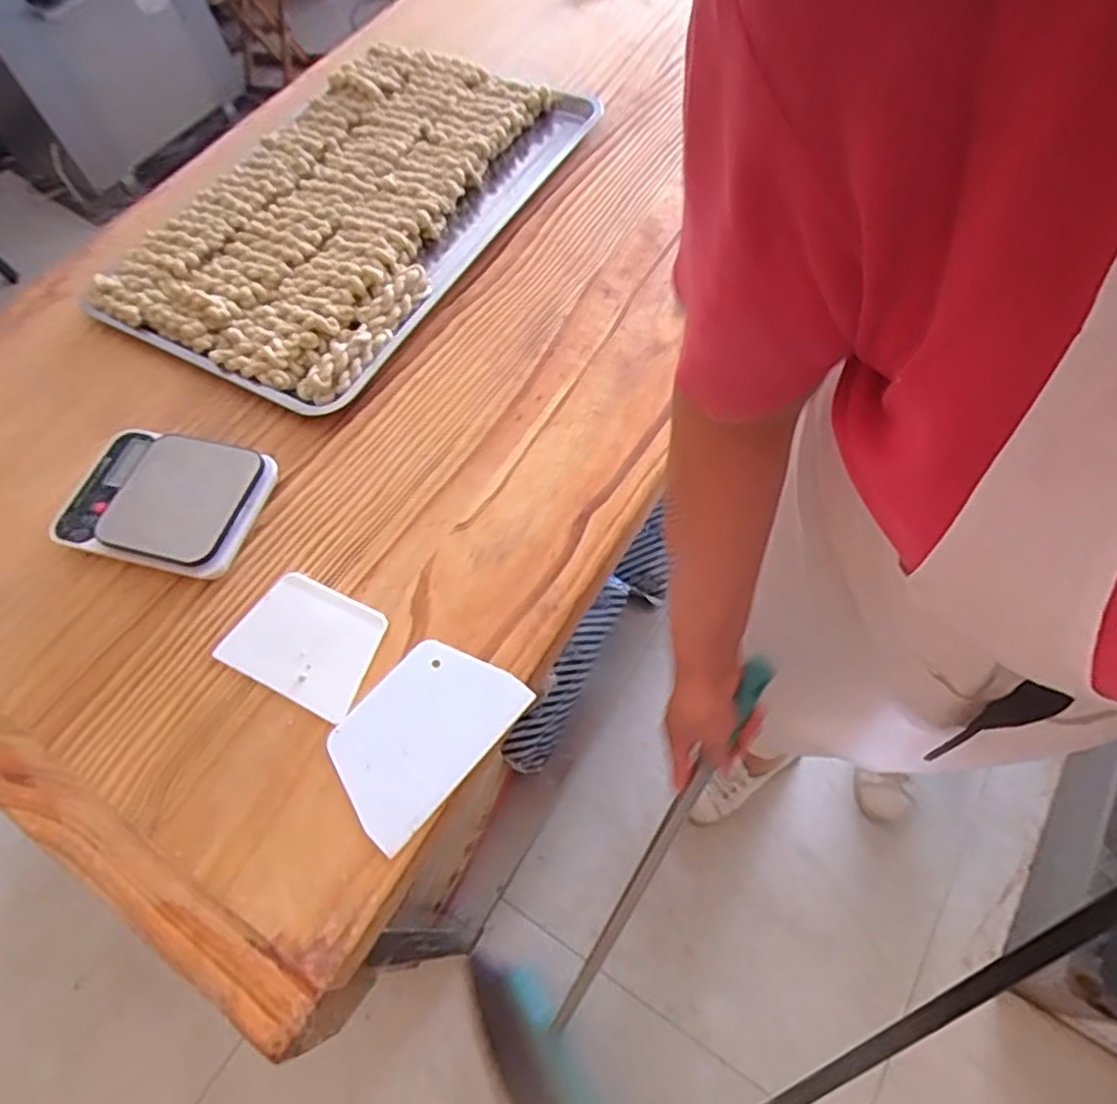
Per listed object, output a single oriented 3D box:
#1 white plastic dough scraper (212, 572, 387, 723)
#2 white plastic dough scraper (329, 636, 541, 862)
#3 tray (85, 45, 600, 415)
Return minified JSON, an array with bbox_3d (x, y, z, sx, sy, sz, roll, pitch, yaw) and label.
[{"bbox_3d":[-0.215,0.073,0.589,0.126,0.007,0.094,23,64,15],"label":"white plastic dough scraper"},{"bbox_3d":[-0.109,0.138,0.547,0.105,0.009,0.150,37,68,21],"label":"white plastic dough scraper"},{"bbox_3d":[-0.219,-0.400,0.779,0.309,0.037,0.528,34,73,10],"label":"tray"}]

